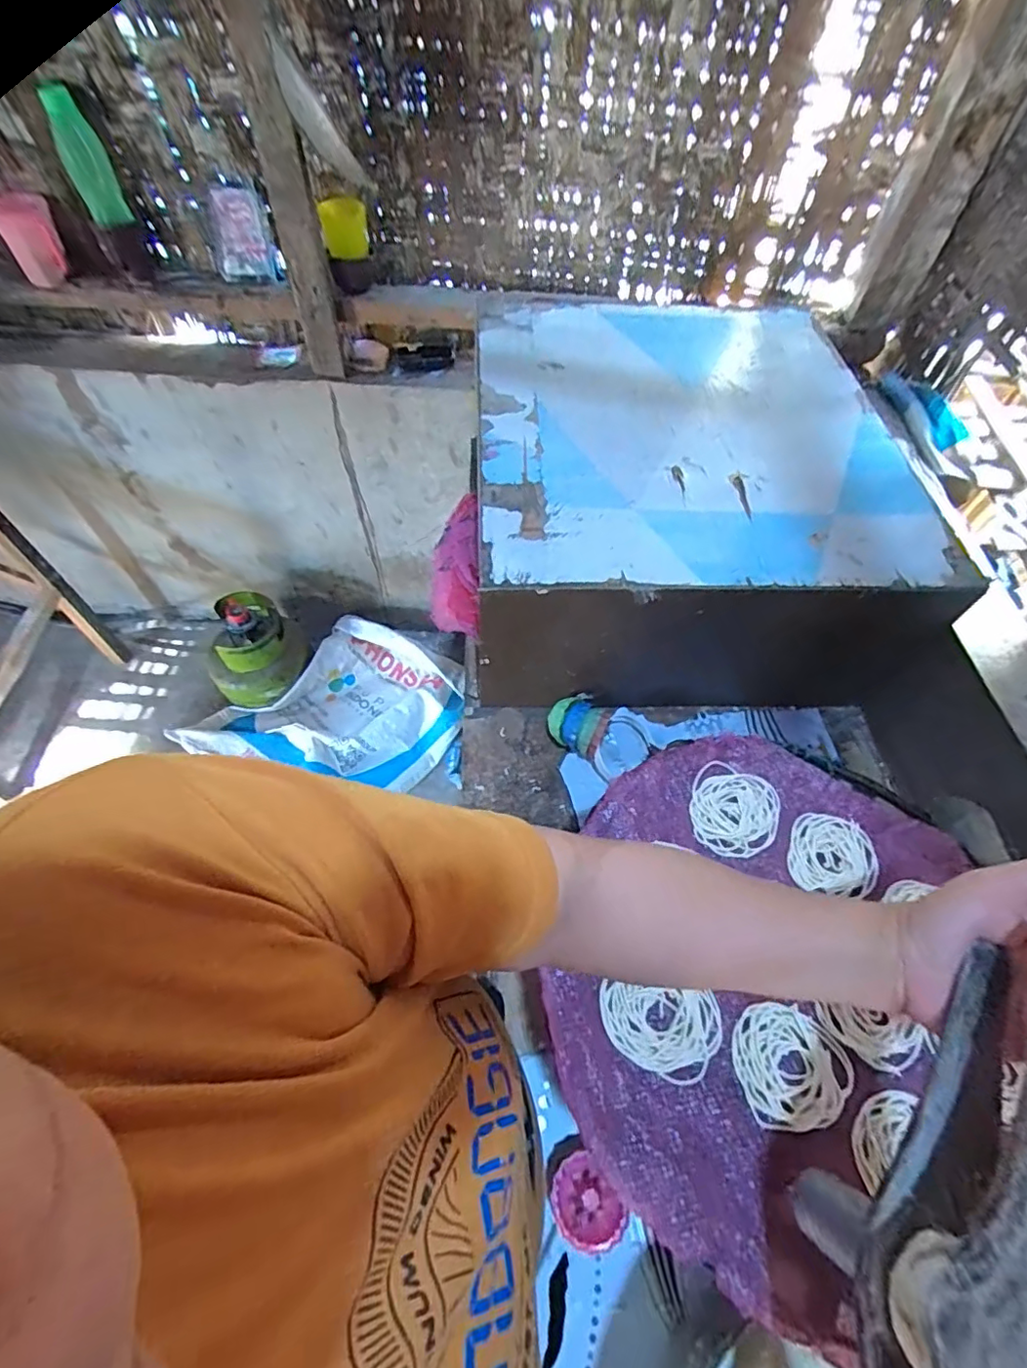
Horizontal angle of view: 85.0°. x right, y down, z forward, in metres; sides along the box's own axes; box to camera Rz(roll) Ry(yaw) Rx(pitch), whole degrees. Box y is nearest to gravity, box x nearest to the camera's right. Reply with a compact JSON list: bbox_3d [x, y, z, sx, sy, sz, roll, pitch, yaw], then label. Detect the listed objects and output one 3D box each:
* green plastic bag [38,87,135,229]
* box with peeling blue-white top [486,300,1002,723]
[{"bbox_3d":[-0.665,-0.812,0.879,0.066,0.154,0.077,-26,62,-18],"label":"green plastic bag"},{"bbox_3d":[0.213,-0.275,0.798,0.517,0.227,0.607,0,58,-3],"label":"box with peeling blue-white top"}]

